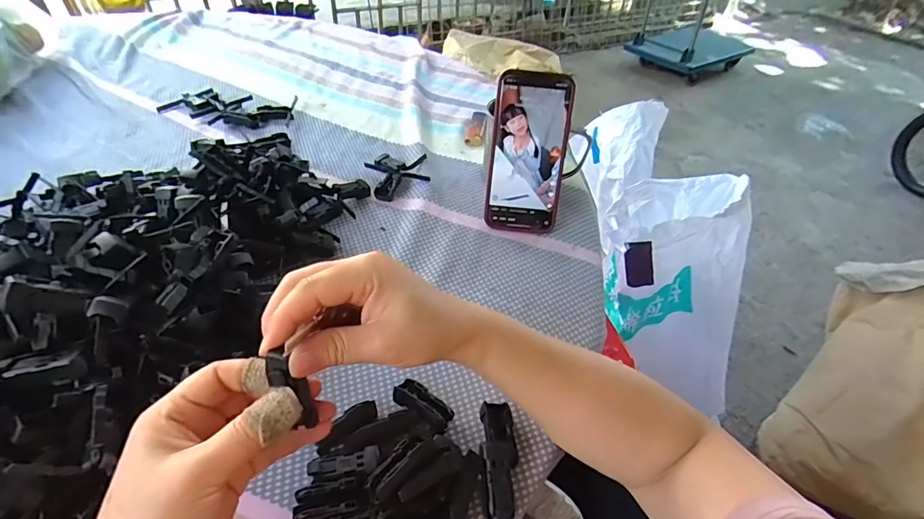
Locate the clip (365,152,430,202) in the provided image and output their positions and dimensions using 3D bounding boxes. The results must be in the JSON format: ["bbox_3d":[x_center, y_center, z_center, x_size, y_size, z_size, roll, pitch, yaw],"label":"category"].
[{"bbox_3d":[-0.073,-0.101,0.541,0.071,0.014,0.076,-11,48,-15],"label":"clip"}]

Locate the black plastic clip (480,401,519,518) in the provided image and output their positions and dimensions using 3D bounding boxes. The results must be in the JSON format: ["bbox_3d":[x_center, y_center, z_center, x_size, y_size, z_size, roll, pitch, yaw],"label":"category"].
[{"bbox_3d":[0.025,0.136,0.314,0.025,0.024,0.076,4,46,-1],"label":"black plastic clip"}]

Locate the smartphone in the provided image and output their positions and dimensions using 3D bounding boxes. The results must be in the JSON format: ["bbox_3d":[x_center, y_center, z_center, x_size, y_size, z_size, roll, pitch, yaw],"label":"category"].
[{"bbox_3d":[0.068,-0.107,0.471,0.076,0.157,0.011,5,15,0],"label":"smartphone"}]

